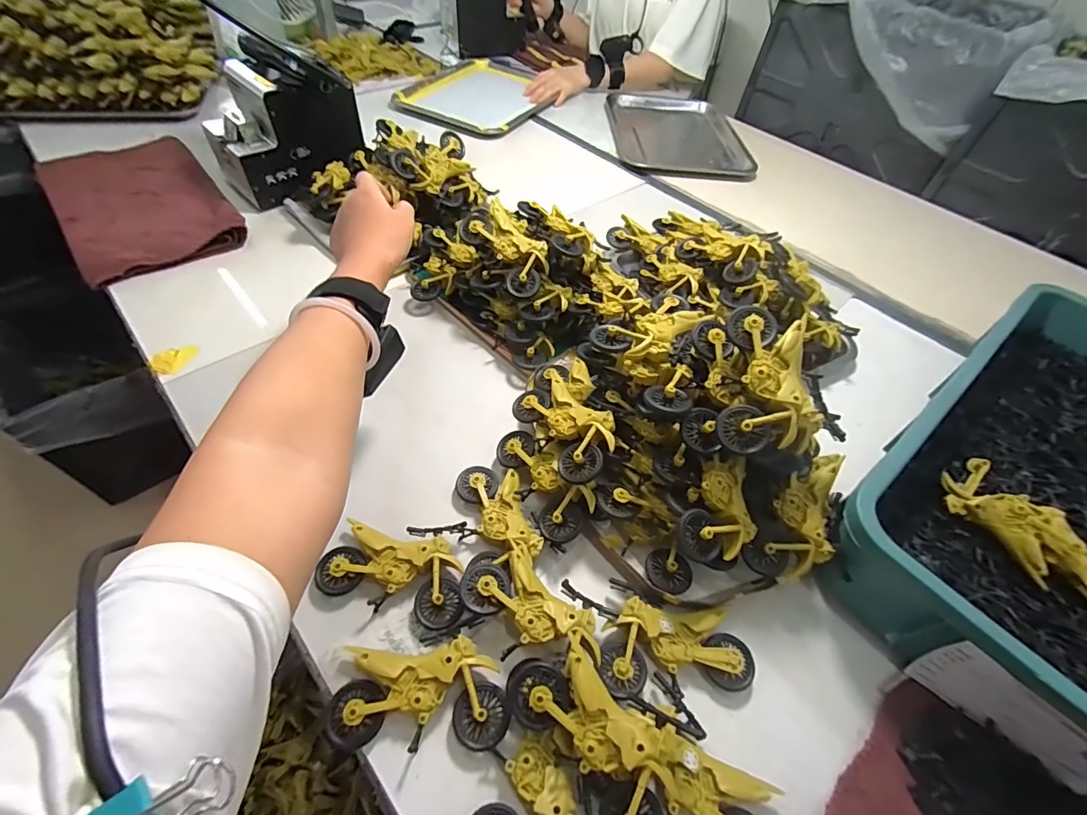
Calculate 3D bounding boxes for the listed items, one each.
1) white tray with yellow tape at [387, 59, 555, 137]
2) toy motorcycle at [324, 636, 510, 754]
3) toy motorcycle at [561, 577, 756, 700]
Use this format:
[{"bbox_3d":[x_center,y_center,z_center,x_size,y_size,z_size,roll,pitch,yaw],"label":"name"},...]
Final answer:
[{"bbox_3d":[-0.136,-0.686,1.006,0.263,0.024,0.400,22,53,11],"label":"white tray with yellow tape"},{"bbox_3d":[-0.084,0.198,0.317,0.116,0.025,0.059,2,52,-4],"label":"toy motorcycle"},{"bbox_3d":[0.088,0.174,0.354,0.135,0.027,0.077,-1,52,-6],"label":"toy motorcycle"}]

